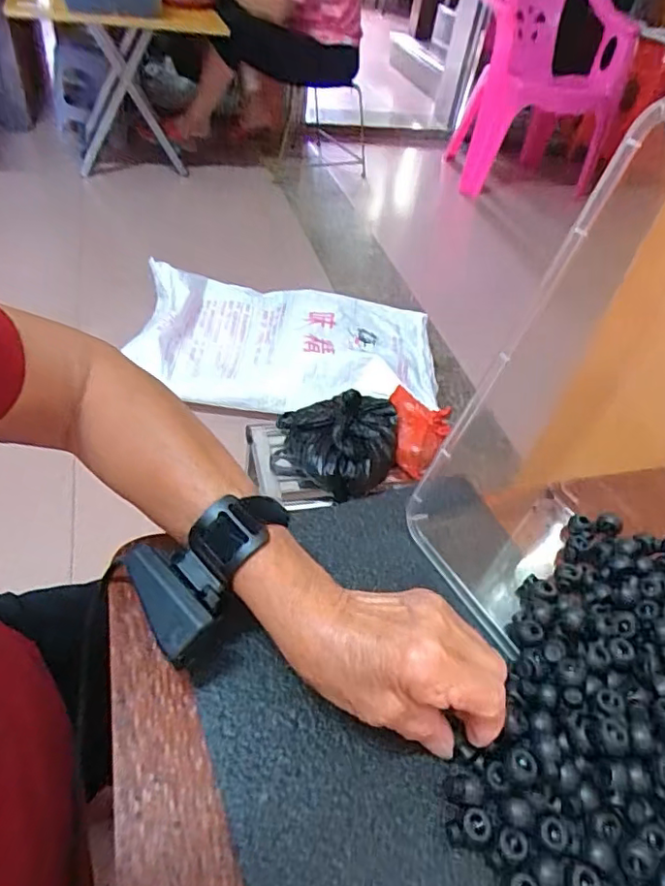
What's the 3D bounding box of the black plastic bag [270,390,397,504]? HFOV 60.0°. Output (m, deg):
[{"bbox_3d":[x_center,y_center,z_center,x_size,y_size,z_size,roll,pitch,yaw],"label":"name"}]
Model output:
[{"bbox_3d":[0.015,-0.015,0.898,0.177,0.078,0.195,26,47,15],"label":"black plastic bag"}]

